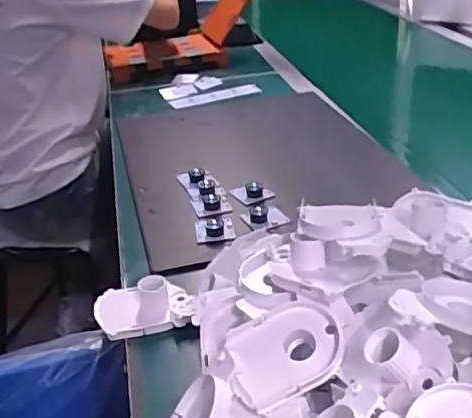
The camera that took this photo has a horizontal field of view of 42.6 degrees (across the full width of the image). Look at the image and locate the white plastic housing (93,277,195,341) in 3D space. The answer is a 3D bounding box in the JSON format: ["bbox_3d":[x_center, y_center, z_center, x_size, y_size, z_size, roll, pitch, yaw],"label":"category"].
[{"bbox_3d":[-0.090,0.090,0.581,0.089,0.033,0.067,-11,30,-11],"label":"white plastic housing"}]

